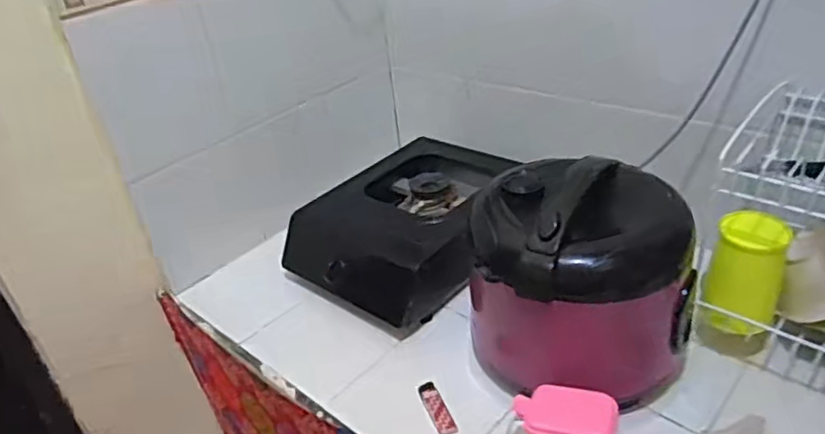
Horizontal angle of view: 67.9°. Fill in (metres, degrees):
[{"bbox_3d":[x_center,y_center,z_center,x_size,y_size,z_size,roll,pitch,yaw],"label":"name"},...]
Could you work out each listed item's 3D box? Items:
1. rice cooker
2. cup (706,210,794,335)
[{"bbox_3d":[0.199,0.081,0.744,0.252,0.239,0.210,2,33,14],"label":"rice cooker"},{"bbox_3d":[0.413,0.074,0.755,0.078,0.144,0.078,-5,32,3],"label":"cup"}]

